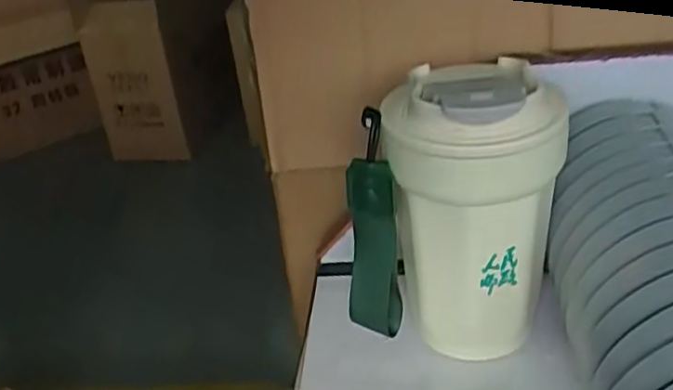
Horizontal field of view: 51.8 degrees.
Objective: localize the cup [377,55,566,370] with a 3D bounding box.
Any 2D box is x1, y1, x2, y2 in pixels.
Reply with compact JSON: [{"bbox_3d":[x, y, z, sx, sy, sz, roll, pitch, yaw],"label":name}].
[{"bbox_3d":[0.070,0.009,0.360,0.080,0.166,0.076,-6,29,3],"label":"cup"}]

